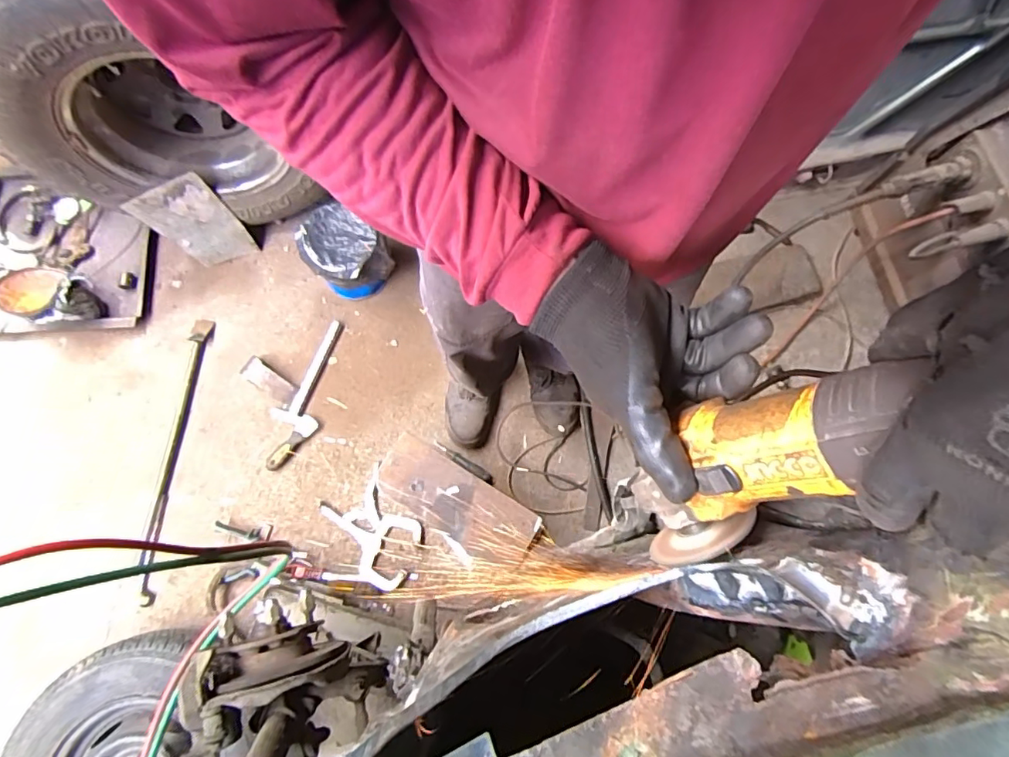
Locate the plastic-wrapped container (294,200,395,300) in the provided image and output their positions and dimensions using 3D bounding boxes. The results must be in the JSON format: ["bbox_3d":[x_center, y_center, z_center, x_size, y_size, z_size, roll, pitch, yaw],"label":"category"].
[{"bbox_3d":[-0.393,-0.308,1.329,0.170,0.209,0.213,-39,78,-10],"label":"plastic-wrapped container"}]

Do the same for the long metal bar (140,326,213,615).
[{"bbox_3d":[-0.803,0.178,1.280,0.048,0.023,0.683,3,75,1],"label":"long metal bar"}]

